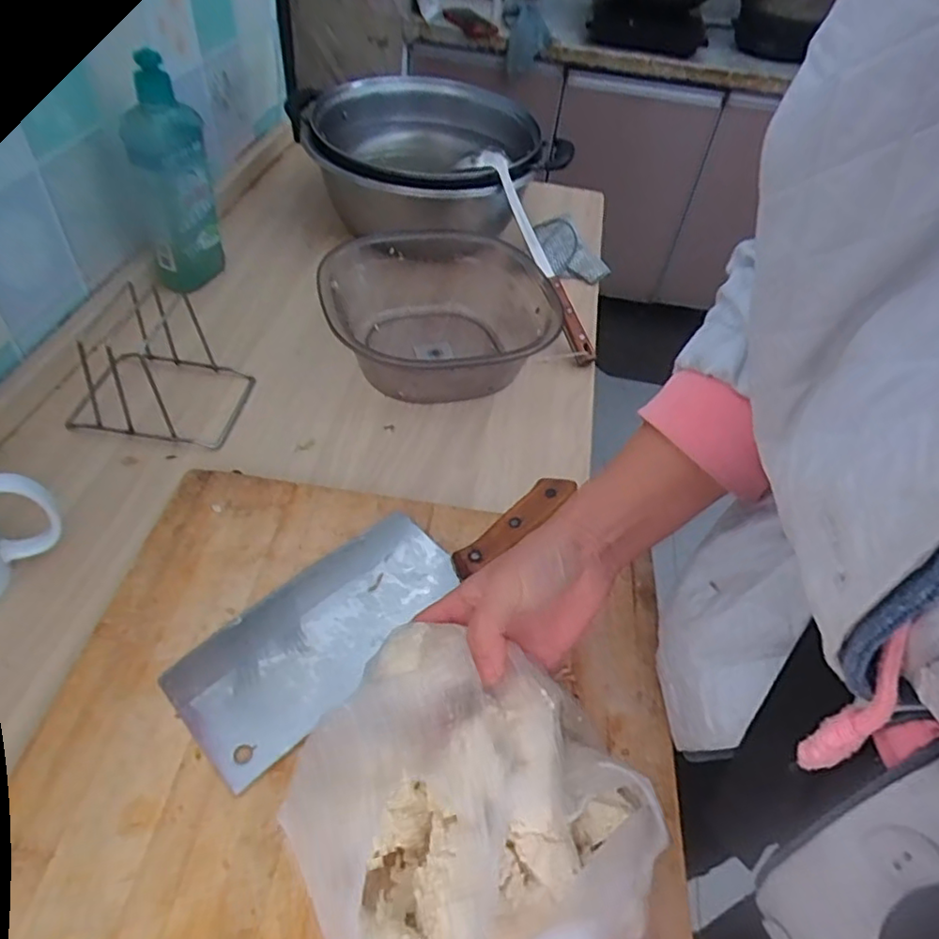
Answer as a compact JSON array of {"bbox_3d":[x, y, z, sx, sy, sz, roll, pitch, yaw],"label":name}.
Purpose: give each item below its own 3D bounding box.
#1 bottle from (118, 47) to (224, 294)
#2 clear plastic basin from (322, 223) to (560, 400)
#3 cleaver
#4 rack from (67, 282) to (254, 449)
[{"bbox_3d":[-0.293,-0.280,0.621,0.063,0.202,0.051,-2,47,-9],"label":"bottle"},{"bbox_3d":[-0.030,-0.155,0.621,0.225,0.084,0.241,4,48,-4],"label":"clear plastic basin"},{"bbox_3d":[-0.059,0.075,0.424,0.091,0.036,0.279,38,53,25],"label":"cleaver"},{"bbox_3d":[-0.273,-0.091,0.531,0.146,0.078,0.102,9,46,1],"label":"rack"}]

